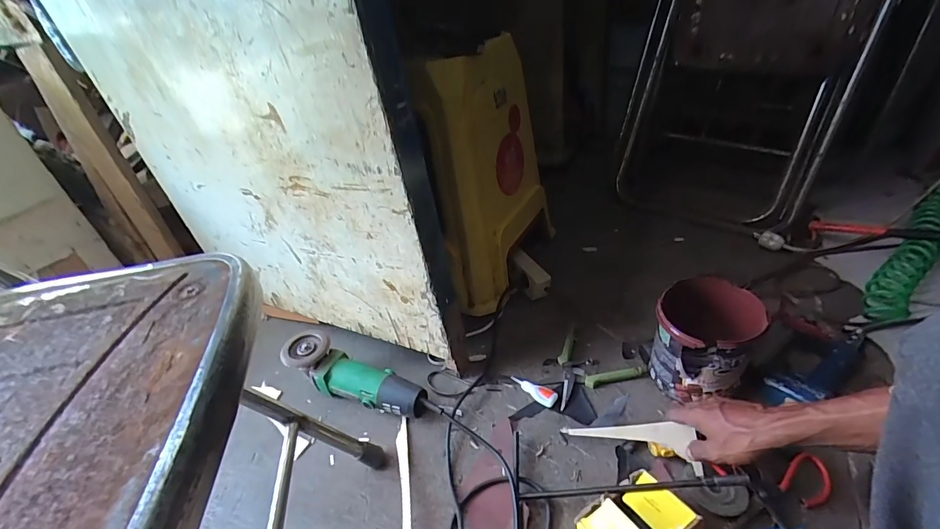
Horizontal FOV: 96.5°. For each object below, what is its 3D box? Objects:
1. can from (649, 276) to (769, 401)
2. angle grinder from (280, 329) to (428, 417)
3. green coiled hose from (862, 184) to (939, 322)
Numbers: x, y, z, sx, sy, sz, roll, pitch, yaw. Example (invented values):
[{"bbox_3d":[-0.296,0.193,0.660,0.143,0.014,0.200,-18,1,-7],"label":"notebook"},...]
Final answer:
[{"bbox_3d":[0.356,0.126,0.656,0.125,0.160,0.137,-5,36,4],"label":"can"},{"bbox_3d":[-0.197,0.196,0.715,0.270,0.090,0.078,12,40,25],"label":"angle grinder"},{"bbox_3d":[0.910,-0.040,0.853,0.551,0.067,0.069,-31,42,-29],"label":"green coiled hose"}]

